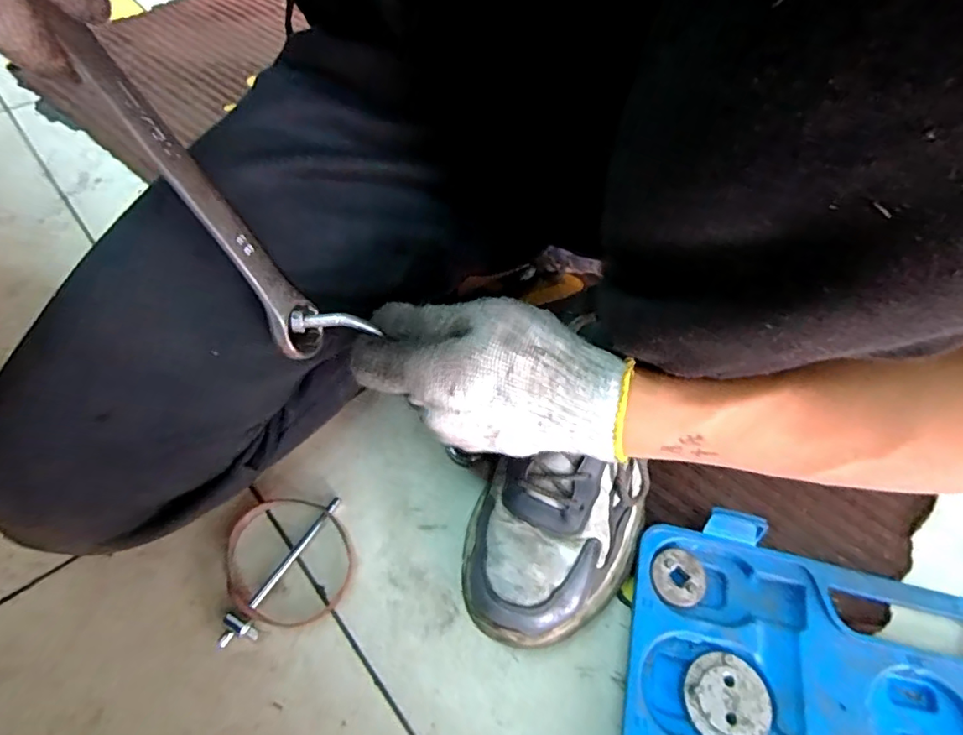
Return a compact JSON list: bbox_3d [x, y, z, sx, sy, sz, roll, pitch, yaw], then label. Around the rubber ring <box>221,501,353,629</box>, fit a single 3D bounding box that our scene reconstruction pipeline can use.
[{"bbox_3d":[-0.131,0.129,0.374,0.090,0.009,0.082,11,55,5],"label":"rubber ring"}]

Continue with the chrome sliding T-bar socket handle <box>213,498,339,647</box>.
[{"bbox_3d":[-0.131,0.133,0.367,0.019,0.015,0.112,24,58,14],"label":"chrome sliding T-bar socket handle"}]

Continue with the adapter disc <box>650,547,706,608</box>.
[{"bbox_3d":[0.129,0.138,0.361,0.034,0.008,0.034,1,55,-1],"label":"adapter disc"}]

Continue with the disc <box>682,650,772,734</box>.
[{"bbox_3d":[0.146,0.198,0.327,0.048,0.006,0.049,1,55,-1],"label":"disc"}]

